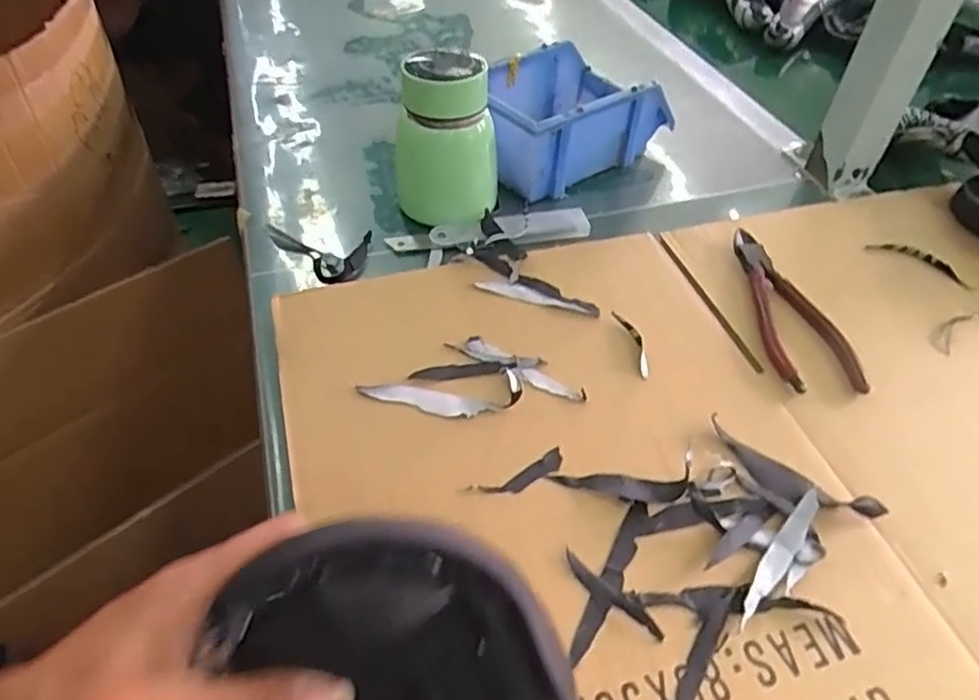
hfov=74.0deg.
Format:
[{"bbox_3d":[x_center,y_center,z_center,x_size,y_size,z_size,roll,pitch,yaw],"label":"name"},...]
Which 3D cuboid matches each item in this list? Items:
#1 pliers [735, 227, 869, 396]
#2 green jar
[{"bbox_3d":[0.211,-0.031,0.448,0.058,0.010,0.147,1,48,0],"label":"pliers"},{"bbox_3d":[-0.036,-0.171,0.515,0.079,0.122,0.085,1,48,-1],"label":"green jar"}]

